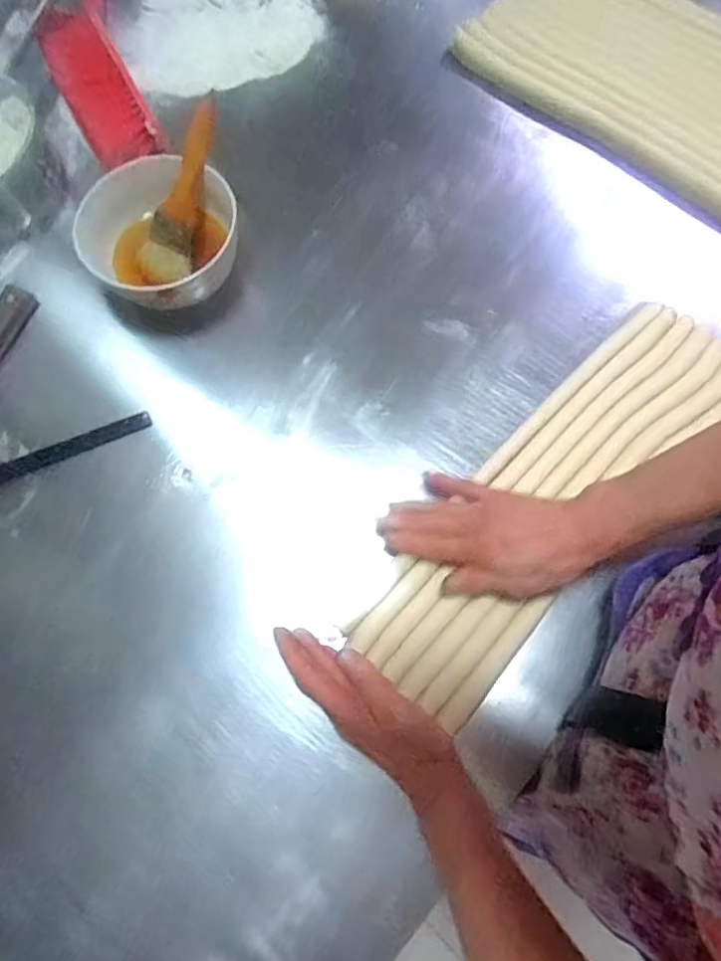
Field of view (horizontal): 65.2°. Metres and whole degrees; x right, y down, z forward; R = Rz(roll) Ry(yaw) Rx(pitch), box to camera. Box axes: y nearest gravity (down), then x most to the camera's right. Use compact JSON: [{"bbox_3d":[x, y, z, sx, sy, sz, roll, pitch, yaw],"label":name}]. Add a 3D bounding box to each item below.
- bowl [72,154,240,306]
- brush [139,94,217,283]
[{"bbox_3d":[-0.183,-0.231,0.556,0.138,0.079,0.141,0,73,2],"label":"bowl"},{"bbox_3d":[-0.170,-0.276,0.542,0.046,0.013,0.167,24,104,9],"label":"brush"}]

